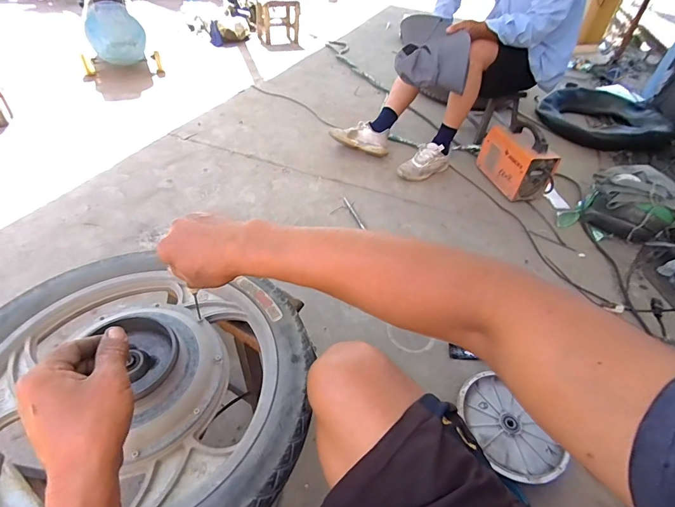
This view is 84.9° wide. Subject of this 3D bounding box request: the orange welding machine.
[{"bbox_3d":[0.680,-0.359,1.402,0.127,0.235,0.293,-8,46,-15],"label":"orange welding machine"}]

